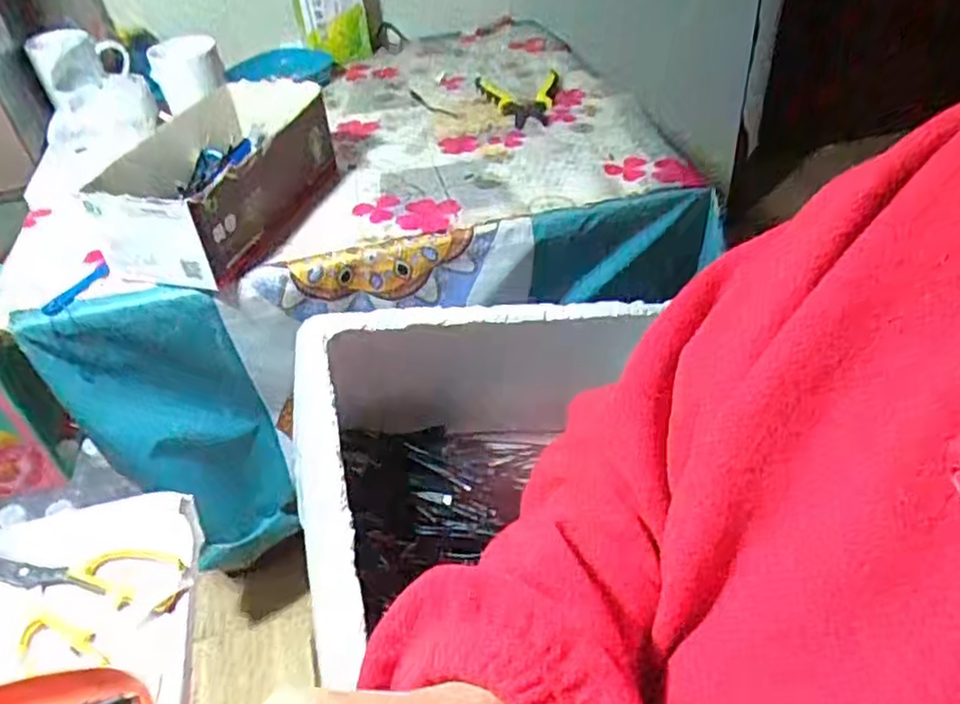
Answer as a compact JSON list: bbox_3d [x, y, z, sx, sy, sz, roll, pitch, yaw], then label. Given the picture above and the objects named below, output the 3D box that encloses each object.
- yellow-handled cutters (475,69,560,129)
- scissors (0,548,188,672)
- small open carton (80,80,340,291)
[{"bbox_3d":[0.054,-0.330,0.937,0.108,0.014,0.155,-6,41,0],"label":"yellow-handled cutters"},{"bbox_3d":[-0.272,0.159,0.457,0.167,0.007,0.079,-3,42,3],"label":"scissors"},{"bbox_3d":[-0.259,-0.180,0.741,0.153,0.101,0.265,13,45,19],"label":"small open carton"}]

